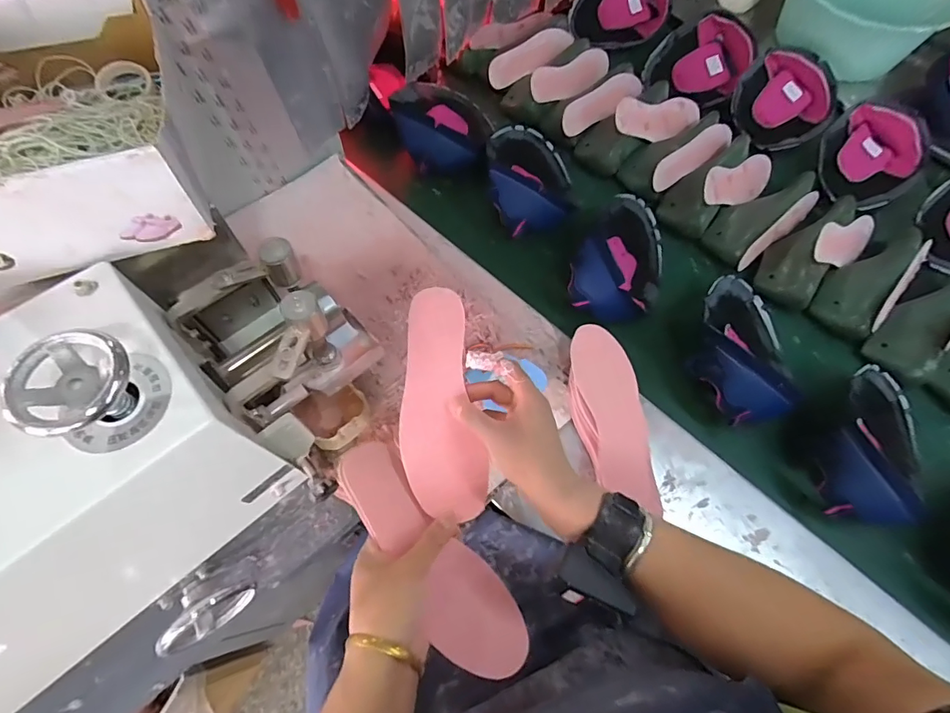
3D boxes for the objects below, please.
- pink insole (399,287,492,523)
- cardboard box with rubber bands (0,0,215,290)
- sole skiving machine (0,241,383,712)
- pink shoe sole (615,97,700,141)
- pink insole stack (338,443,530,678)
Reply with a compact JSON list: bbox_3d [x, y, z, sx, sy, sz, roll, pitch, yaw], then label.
[{"bbox_3d":[-0.034,0.040,0.443,0.074,0.008,0.212,-5,78,-5],"label":"pink insole"},{"bbox_3d":[-0.343,-0.191,0.373,0.175,0.086,0.240,-21,71,-11],"label":"cardboard box with rubber bands"},{"bbox_3d":[-0.328,0.094,0.404,0.519,0.299,0.241,-33,73,-15],"label":"sole skiving machine"},{"bbox_3d":[0.332,-0.426,0.837,0.204,0.067,0.019,-16,48,-26],"label":"pink shoe sole"},{"bbox_3d":[-0.041,0.171,0.407,0.067,0.026,0.223,-37,75,-16],"label":"pink insole stack"}]

